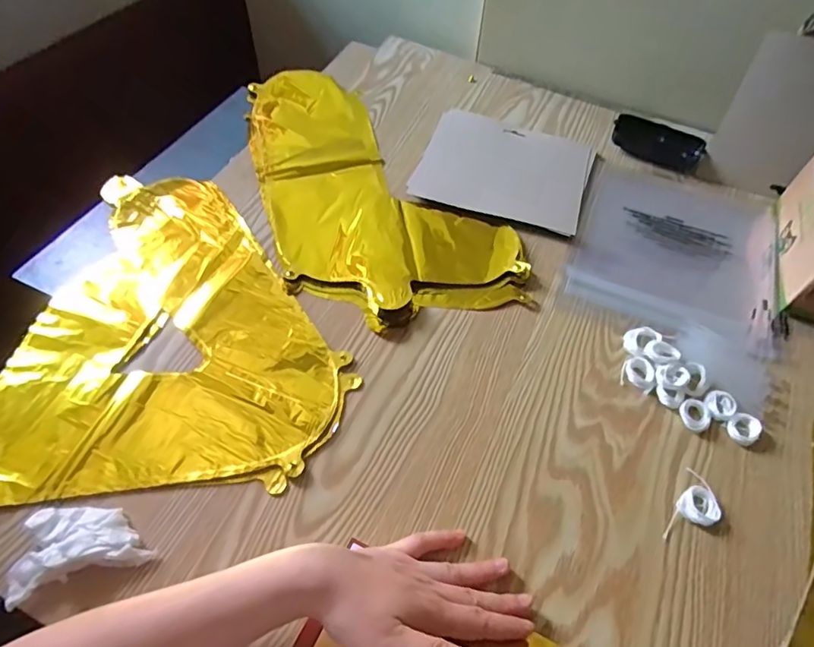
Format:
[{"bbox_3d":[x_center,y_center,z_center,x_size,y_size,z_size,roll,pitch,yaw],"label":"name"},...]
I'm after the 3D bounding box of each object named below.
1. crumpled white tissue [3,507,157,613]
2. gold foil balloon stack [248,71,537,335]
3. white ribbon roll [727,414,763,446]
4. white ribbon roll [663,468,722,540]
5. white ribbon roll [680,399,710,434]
[{"bbox_3d":[-0.231,0.151,0.368,0.087,0.022,0.056,-16,57,-14],"label":"crumpled white tissue"},{"bbox_3d":[-0.058,-0.170,0.615,0.227,0.013,0.433,-18,57,-15],"label":"gold foil balloon stack"},{"bbox_3d":[0.286,0.089,0.446,0.026,0.008,0.023,-27,60,-21],"label":"white ribbon roll"},{"bbox_3d":[0.224,0.144,0.406,0.030,0.009,0.062,30,58,17],"label":"white ribbon roll"},{"bbox_3d":[0.248,0.079,0.454,0.029,0.005,0.027,1,54,-2],"label":"white ribbon roll"}]

